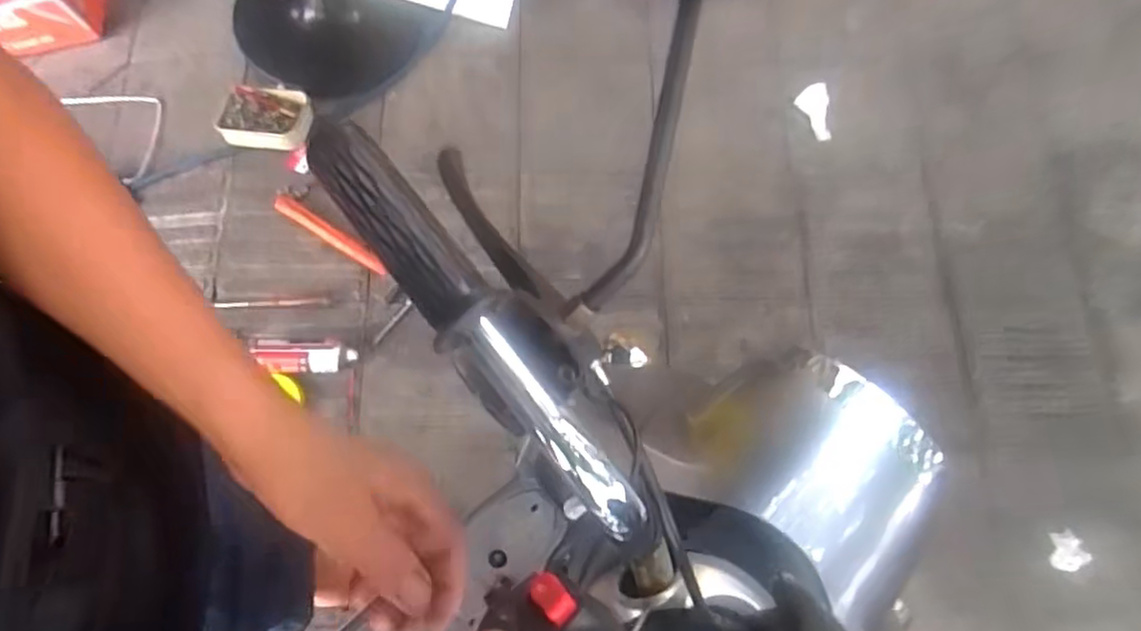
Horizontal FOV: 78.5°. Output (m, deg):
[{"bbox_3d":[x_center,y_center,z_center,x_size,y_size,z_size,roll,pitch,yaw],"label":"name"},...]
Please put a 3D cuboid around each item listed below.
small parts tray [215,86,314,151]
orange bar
[{"bbox_3d":[-0.634,-0.408,1.448,0.185,0.046,0.138,5,70,-3],"label":"small parts tray"},{"bbox_3d":[-0.482,-0.164,1.407,0.273,0.015,0.035,32,71,7],"label":"orange bar"}]

